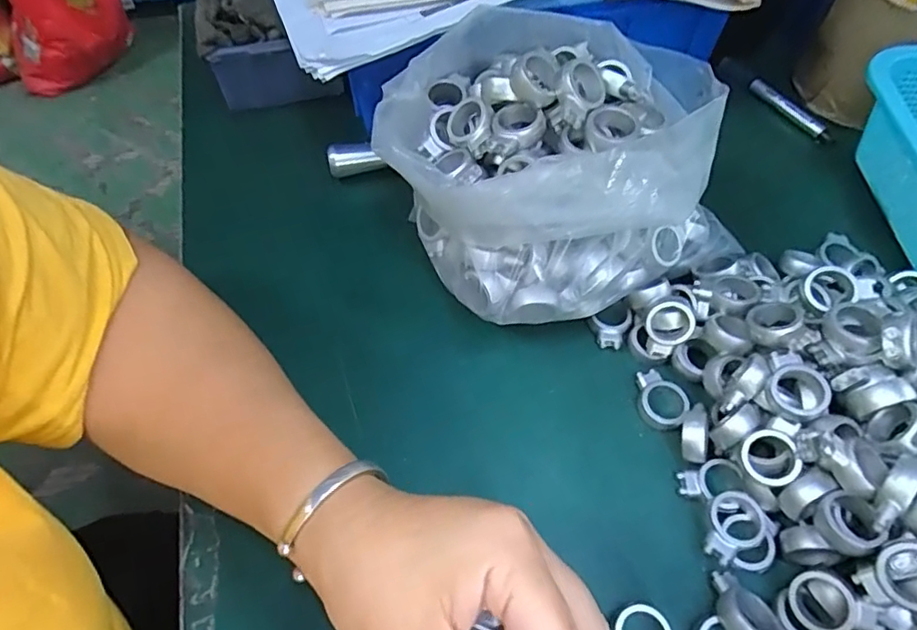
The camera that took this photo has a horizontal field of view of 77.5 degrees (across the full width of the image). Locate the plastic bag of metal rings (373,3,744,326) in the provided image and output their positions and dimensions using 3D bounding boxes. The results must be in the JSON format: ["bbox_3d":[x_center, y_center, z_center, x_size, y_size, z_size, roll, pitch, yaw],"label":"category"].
[{"bbox_3d":[0.054,-0.080,0.331,0.165,0.126,0.158,-29,62,-17],"label":"plastic bag of metal rings"}]

